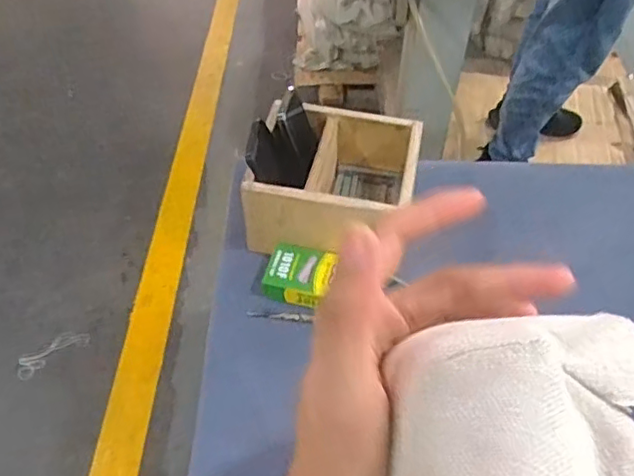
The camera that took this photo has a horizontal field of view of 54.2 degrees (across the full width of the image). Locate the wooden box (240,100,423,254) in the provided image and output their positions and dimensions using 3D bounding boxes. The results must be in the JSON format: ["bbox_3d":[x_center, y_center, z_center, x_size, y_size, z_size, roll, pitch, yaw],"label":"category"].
[{"bbox_3d":[0.029,-0.081,0.895,0.216,0.120,0.209,11,51,8],"label":"wooden box"}]

